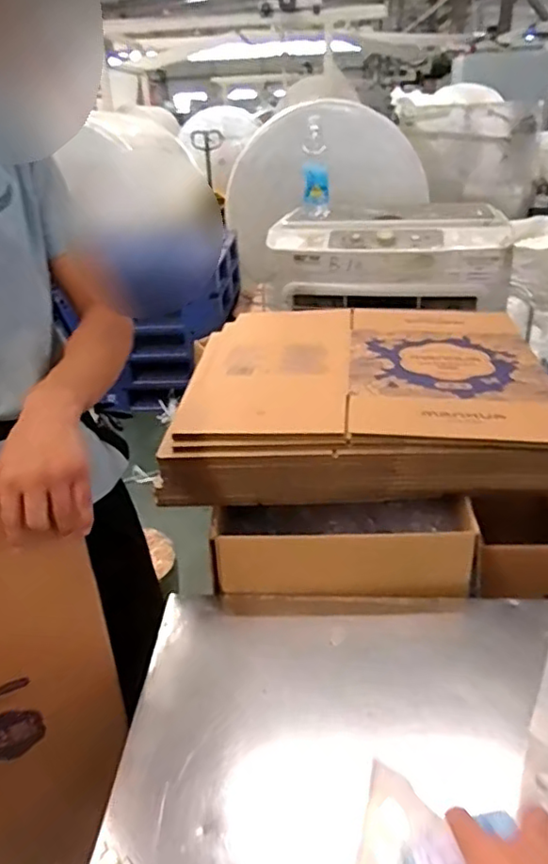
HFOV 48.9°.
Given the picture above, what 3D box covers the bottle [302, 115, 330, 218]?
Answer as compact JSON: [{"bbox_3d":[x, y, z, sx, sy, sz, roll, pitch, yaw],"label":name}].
[{"bbox_3d":[0.112,-0.684,1.570,0.074,0.231,0.065,0,29,5],"label":"bottle"}]

